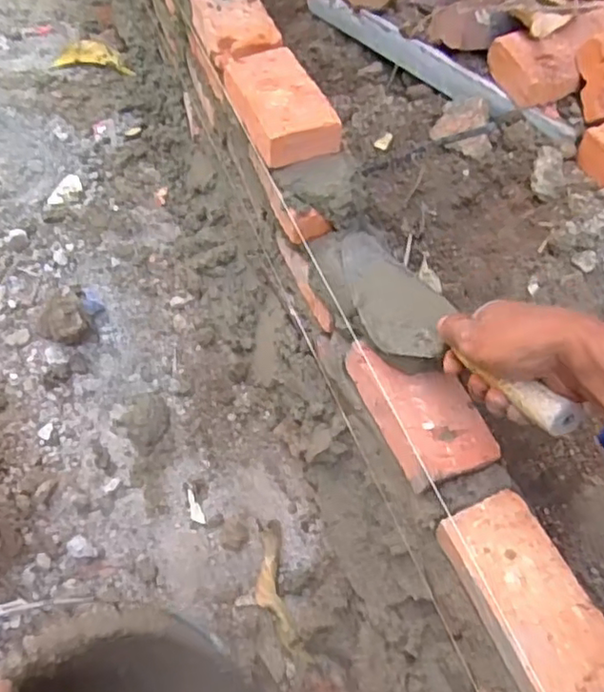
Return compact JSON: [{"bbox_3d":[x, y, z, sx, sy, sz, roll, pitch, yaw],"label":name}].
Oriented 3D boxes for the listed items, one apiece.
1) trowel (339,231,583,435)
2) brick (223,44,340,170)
[{"bbox_3d":[0.114,-0.016,0.550,0.082,0.051,0.304,-20,36,-15],"label":"trowel"},{"bbox_3d":[-0.025,-0.262,0.682,0.086,0.039,0.163,-17,58,-15],"label":"brick"}]

